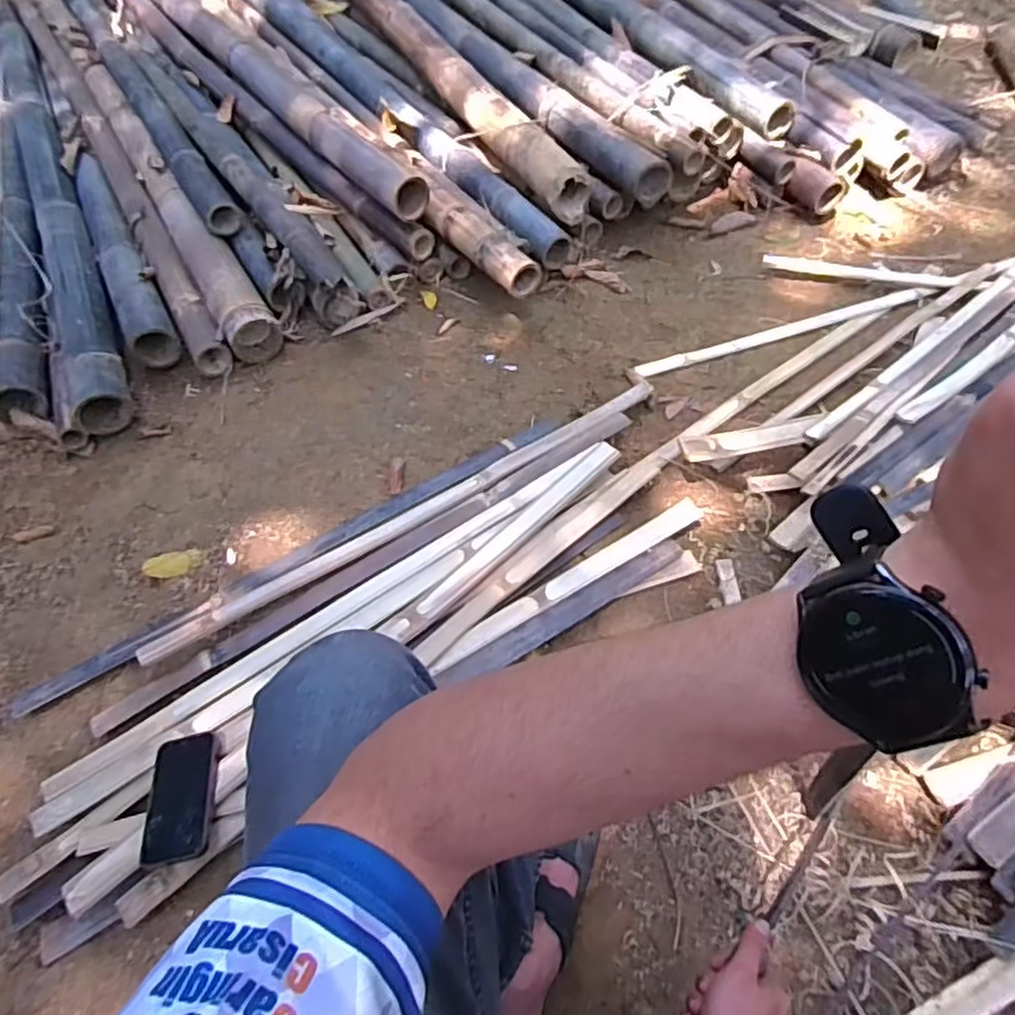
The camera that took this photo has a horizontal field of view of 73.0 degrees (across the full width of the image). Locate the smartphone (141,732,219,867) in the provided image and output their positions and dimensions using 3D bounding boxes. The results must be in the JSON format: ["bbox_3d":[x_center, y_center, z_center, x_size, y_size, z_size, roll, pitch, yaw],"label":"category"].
[{"bbox_3d":[-0.385,0.341,0.810,0.082,0.009,0.146,-13,50,0],"label":"smartphone"}]

